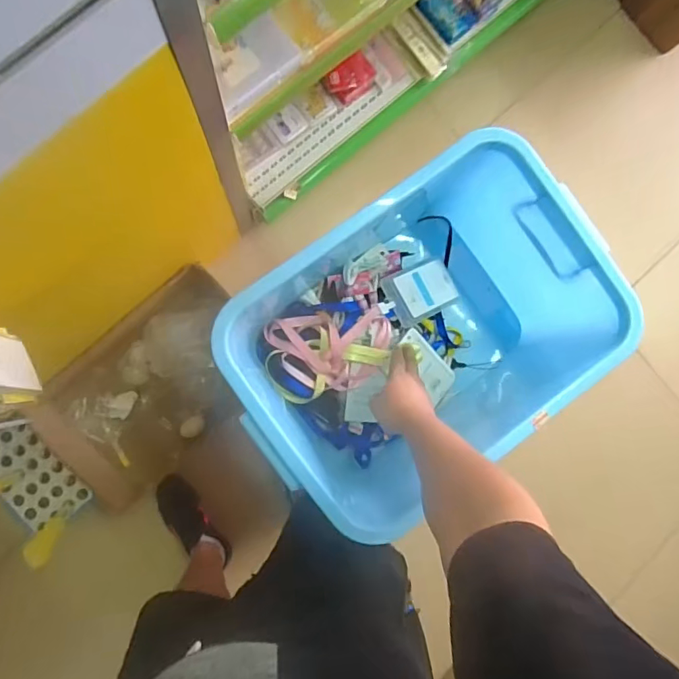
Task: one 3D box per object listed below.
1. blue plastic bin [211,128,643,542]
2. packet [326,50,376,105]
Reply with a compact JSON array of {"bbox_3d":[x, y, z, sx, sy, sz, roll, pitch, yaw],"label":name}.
[{"bbox_3d":[0.112,0.015,0.736,0.473,0.284,0.386,-37,92,-6],"label":"blue plastic bin"},{"bbox_3d":[0.029,-0.594,1.139,0.104,0.022,0.083,-31,128,13],"label":"packet"}]

